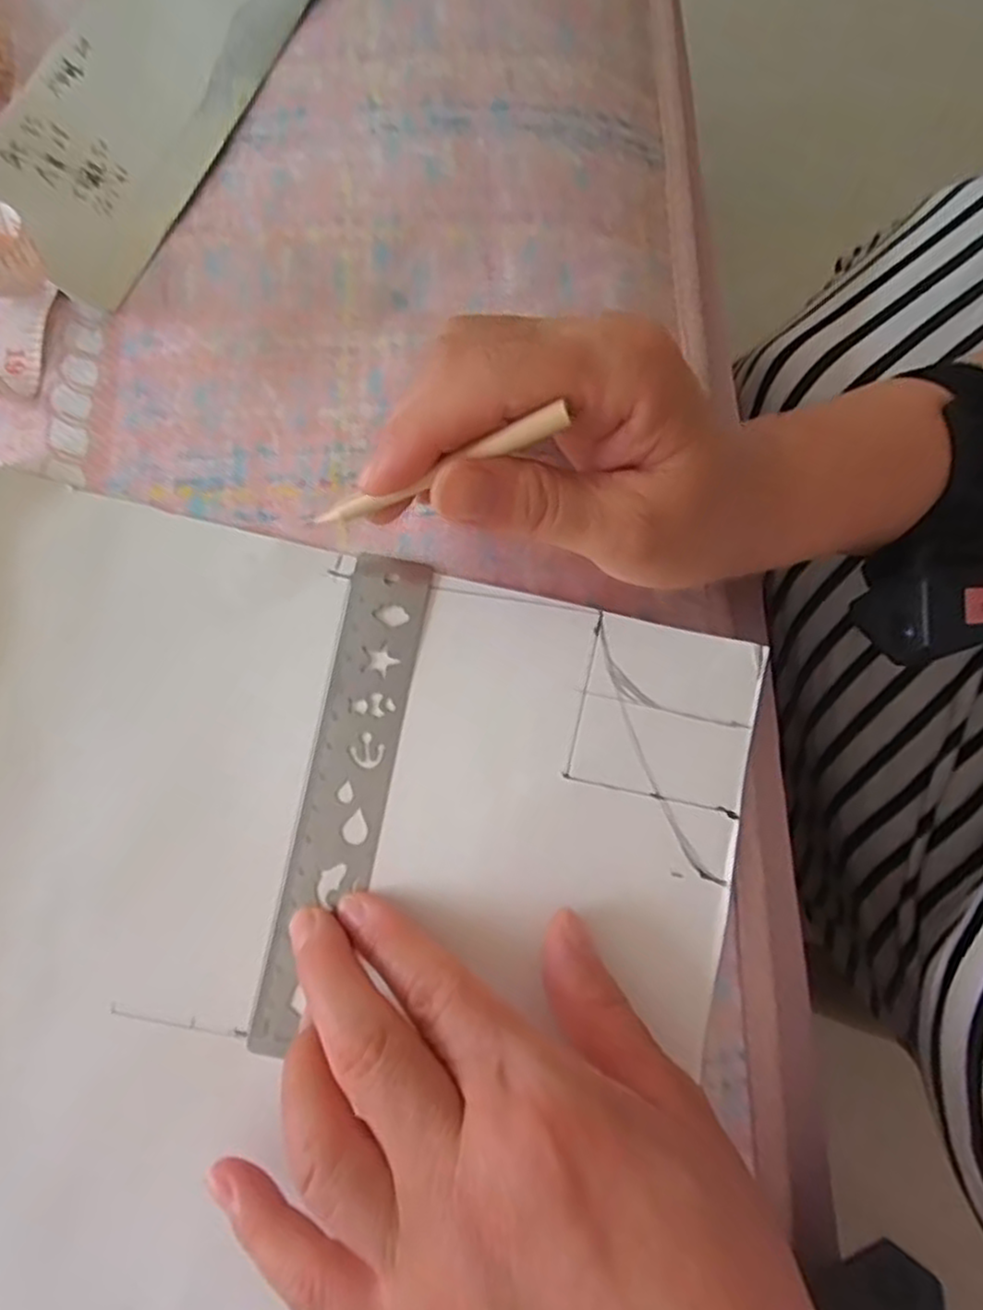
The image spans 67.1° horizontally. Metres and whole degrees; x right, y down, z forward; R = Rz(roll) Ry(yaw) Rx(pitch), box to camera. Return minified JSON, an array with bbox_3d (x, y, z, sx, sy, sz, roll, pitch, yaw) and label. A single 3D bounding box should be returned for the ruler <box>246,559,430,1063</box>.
[{"bbox_3d":[-0.047,0.044,0.238,0.026,0.004,0.155,11,81,1],"label":"ruler"}]

